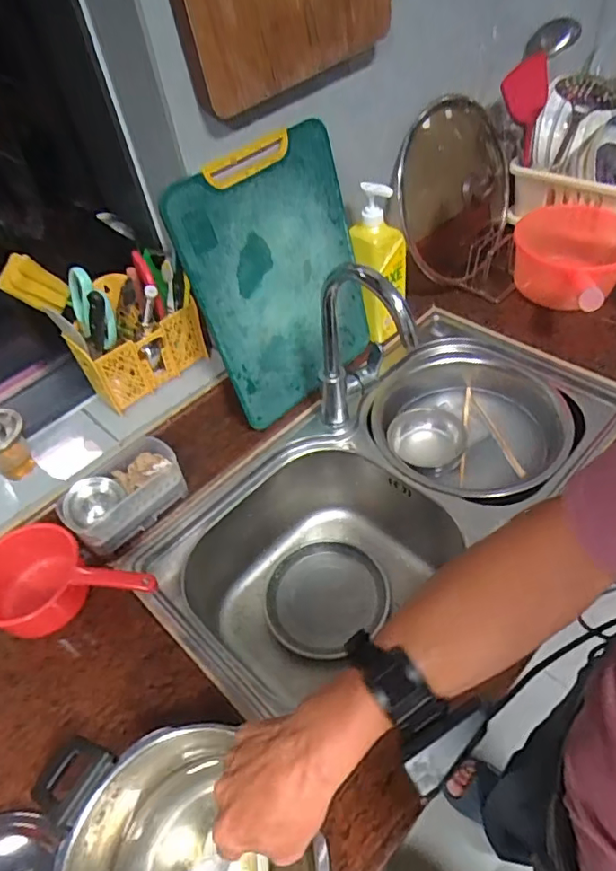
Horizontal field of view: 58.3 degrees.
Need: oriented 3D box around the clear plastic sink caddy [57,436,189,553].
[{"bbox_3d":[-0.269,0.082,0.805,0.093,0.075,0.171,33,60,32],"label":"clear plastic sink caddy"}]

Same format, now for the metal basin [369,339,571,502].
[{"bbox_3d":[0.268,-0.017,0.949,0.309,0.103,0.311,-4,48,5],"label":"metal basin"}]

